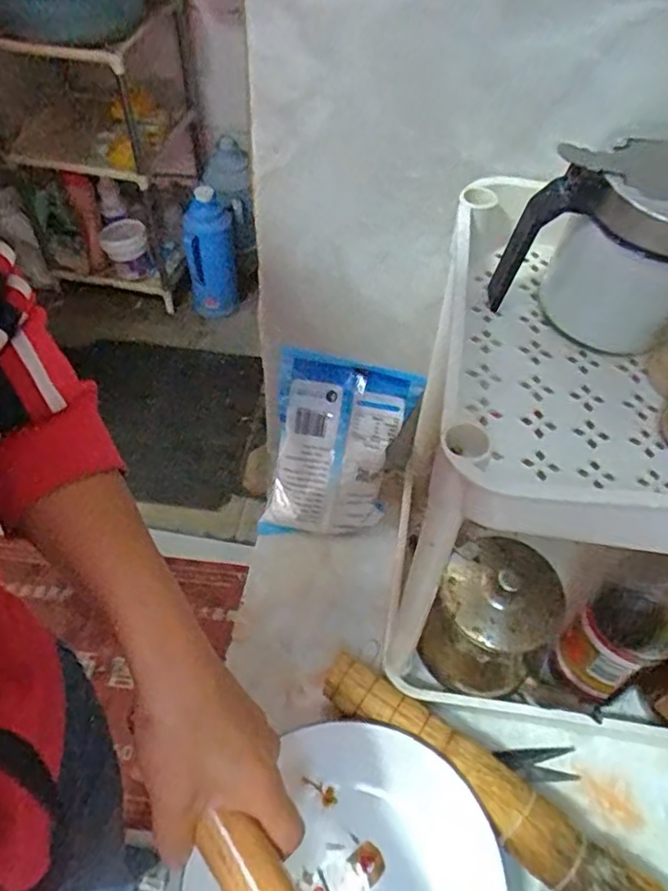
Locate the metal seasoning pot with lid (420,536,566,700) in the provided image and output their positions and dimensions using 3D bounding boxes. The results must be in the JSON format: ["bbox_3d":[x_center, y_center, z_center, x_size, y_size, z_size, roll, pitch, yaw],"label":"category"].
[{"bbox_3d":[0.110,0.121,0.462,0.077,0.087,0.085,22,54,13],"label":"metal seasoning pot with lid"}]

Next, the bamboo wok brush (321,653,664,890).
[{"bbox_3d":[0.117,0.243,0.426,0.295,0.034,0.055,38,59,23],"label":"bamboo wok brush"}]

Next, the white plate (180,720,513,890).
[{"bbox_3d":[0.010,0.273,0.399,0.185,0.043,0.179,2,52,-2],"label":"white plate"}]

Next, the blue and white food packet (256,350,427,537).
[{"bbox_3d":[0.002,0.007,0.562,0.112,0.161,0.026,10,15,1],"label":"blue and white food packet"}]

